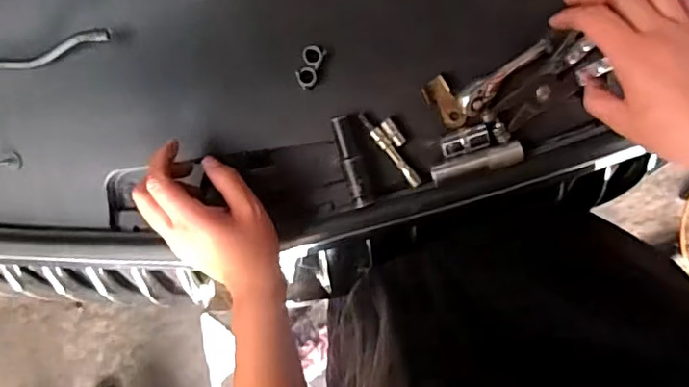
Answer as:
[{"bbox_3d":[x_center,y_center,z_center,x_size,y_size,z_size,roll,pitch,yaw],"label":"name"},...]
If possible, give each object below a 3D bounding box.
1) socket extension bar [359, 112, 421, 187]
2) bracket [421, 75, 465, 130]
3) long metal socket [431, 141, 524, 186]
[{"bbox_3d":[0.039,-0.038,0.502,0.010,0.015,0.078,-39,93,6],"label":"socket extension bar"},{"bbox_3d":[0.085,-0.075,0.490,0.021,0.013,0.045,-35,93,6],"label":"bracket"},{"bbox_3d":[0.113,-0.026,0.497,0.077,0.021,0.017,-17,95,5],"label":"long metal socket"}]

